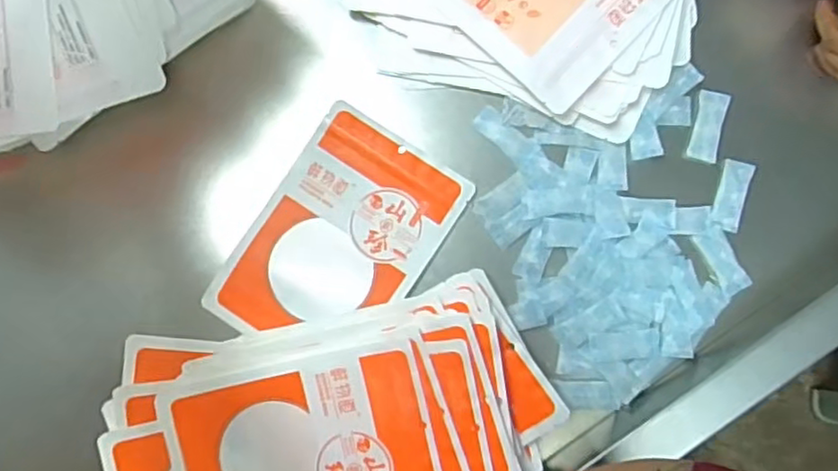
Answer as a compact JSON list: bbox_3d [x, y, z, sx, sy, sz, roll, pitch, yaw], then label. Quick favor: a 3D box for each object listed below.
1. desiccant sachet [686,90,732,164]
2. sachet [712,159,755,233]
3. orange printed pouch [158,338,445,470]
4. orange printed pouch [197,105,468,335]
[{"bbox_3d":[0.283,-0.107,0.640,0.027,0.008,0.068,13,91,13],"label":"desiccant sachet"},{"bbox_3d":[0.305,-0.040,0.636,0.026,0.008,0.069,15,86,15],"label":"sachet"},{"bbox_3d":[-0.106,0.200,0.607,0.245,0.011,0.166,-13,90,4],"label":"orange printed pouch"},{"bbox_3d":[-0.078,0.007,0.639,0.164,0.008,0.237,34,87,4],"label":"orange printed pouch"}]

